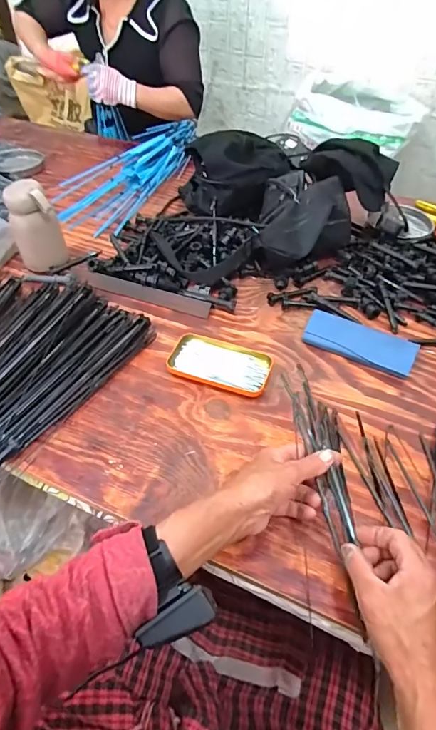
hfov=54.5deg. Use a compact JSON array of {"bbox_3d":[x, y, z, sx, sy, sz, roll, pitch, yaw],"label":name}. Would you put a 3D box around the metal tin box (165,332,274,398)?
[{"bbox_3d":[0.005,-0.006,0.614,0.143,0.016,0.084,16,51,13],"label":"metal tin box"}]

